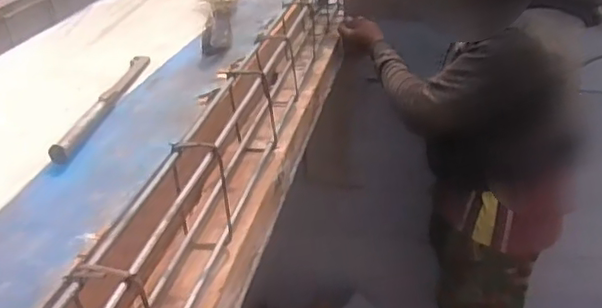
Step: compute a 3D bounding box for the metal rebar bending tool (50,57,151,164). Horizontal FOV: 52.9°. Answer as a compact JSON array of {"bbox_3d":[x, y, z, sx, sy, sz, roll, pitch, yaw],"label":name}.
[{"bbox_3d":[-0.317,-0.093,0.998,0.033,0.020,0.410,0,29,2],"label":"metal rebar bending tool"}]

